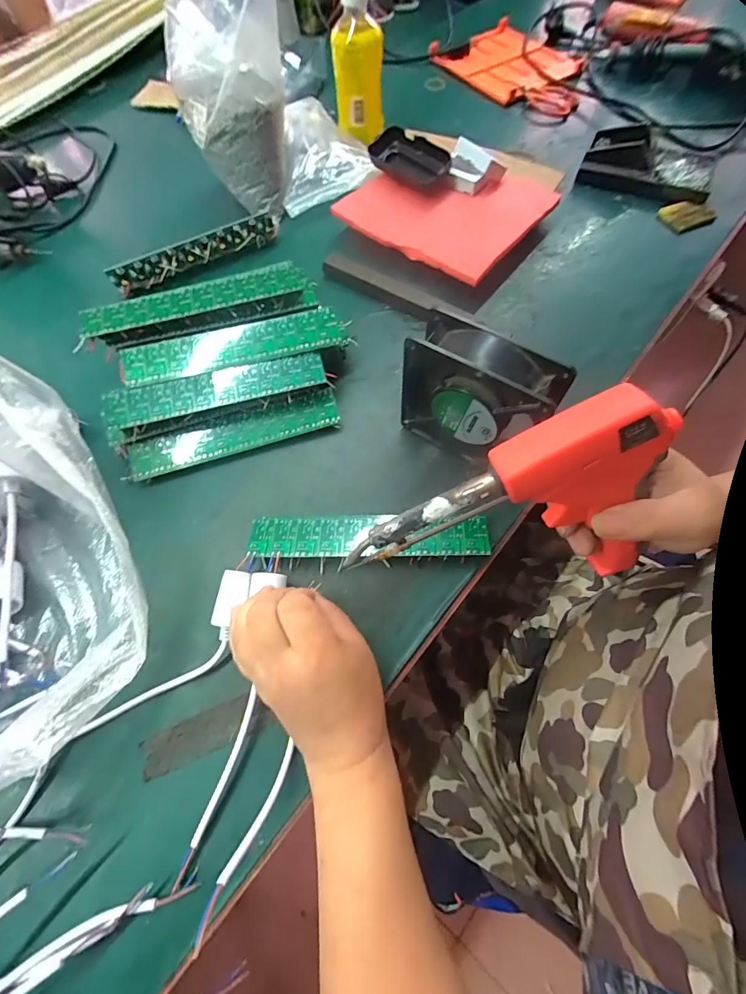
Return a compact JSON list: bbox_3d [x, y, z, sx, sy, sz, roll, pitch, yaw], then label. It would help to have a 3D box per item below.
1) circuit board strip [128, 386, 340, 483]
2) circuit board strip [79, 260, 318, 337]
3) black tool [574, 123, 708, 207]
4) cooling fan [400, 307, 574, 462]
[{"bbox_3d":[-0.136,-0.062,0.401,0.205,0.016,0.038,-17,67,-5],"label":"circuit board strip"},{"bbox_3d":[-0.165,-0.190,0.397,0.217,0.020,0.040,-16,67,-4],"label":"circuit board strip"},{"bbox_3d":[0.343,-0.426,0.519,0.144,0.049,0.066,22,67,10],"label":"black tool"},{"bbox_3d":[0.082,-0.079,0.341,0.115,0.118,0.040,34,72,16],"label":"cooling fan"}]

